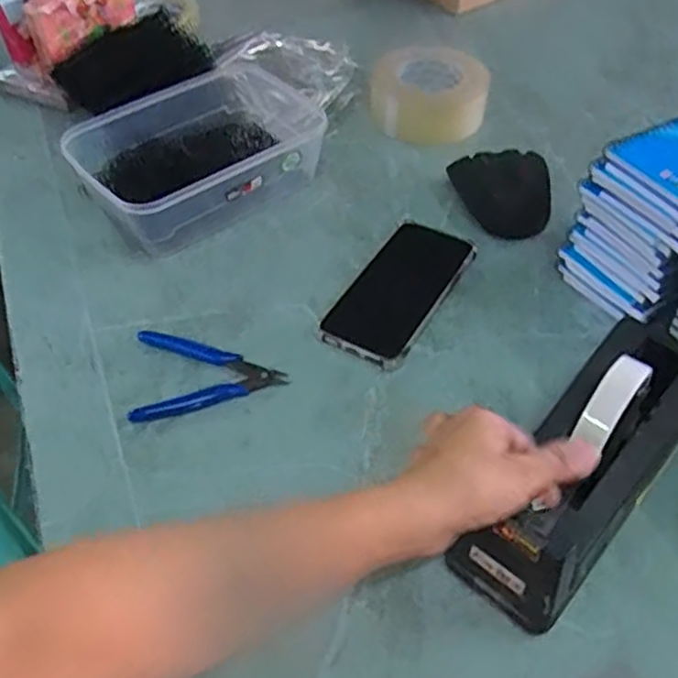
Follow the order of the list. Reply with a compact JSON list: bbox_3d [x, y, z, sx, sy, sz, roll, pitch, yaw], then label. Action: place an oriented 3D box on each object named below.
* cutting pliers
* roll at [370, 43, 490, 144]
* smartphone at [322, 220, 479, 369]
[{"bbox_3d":[-0.104,0.026,0.581,0.120,0.007,0.086,-2,50,-1],"label":"cutting pliers"},{"bbox_3d":[0.106,-0.288,0.844,0.130,0.050,0.134,0,50,0],"label":"roll"},{"bbox_3d":[0.055,-0.045,0.647,0.082,0.011,0.173,26,54,20],"label":"smartphone"}]

